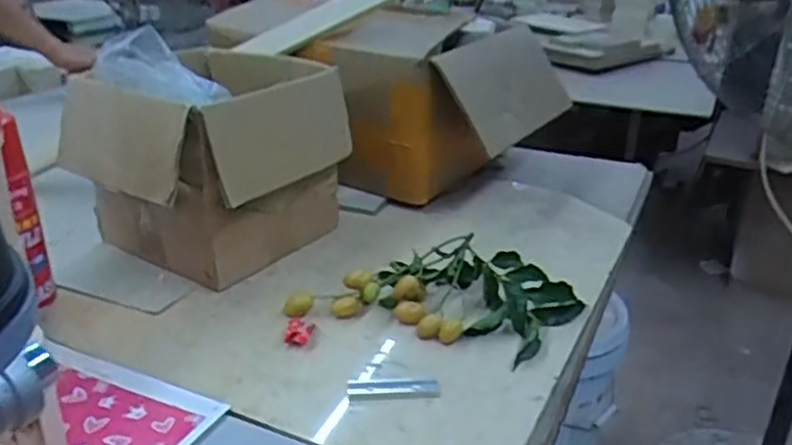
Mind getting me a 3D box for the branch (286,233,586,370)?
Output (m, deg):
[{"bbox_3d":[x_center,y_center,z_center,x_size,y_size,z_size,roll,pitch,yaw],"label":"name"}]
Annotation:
[{"bbox_3d":[0.039,0.069,0.715,0.274,0.061,0.113,10,26,19],"label":"branch"}]

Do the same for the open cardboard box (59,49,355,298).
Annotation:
[{"bbox_3d":[-0.224,-0.069,0.830,0.254,0.204,0.251,19,30,35],"label":"open cardboard box"}]

